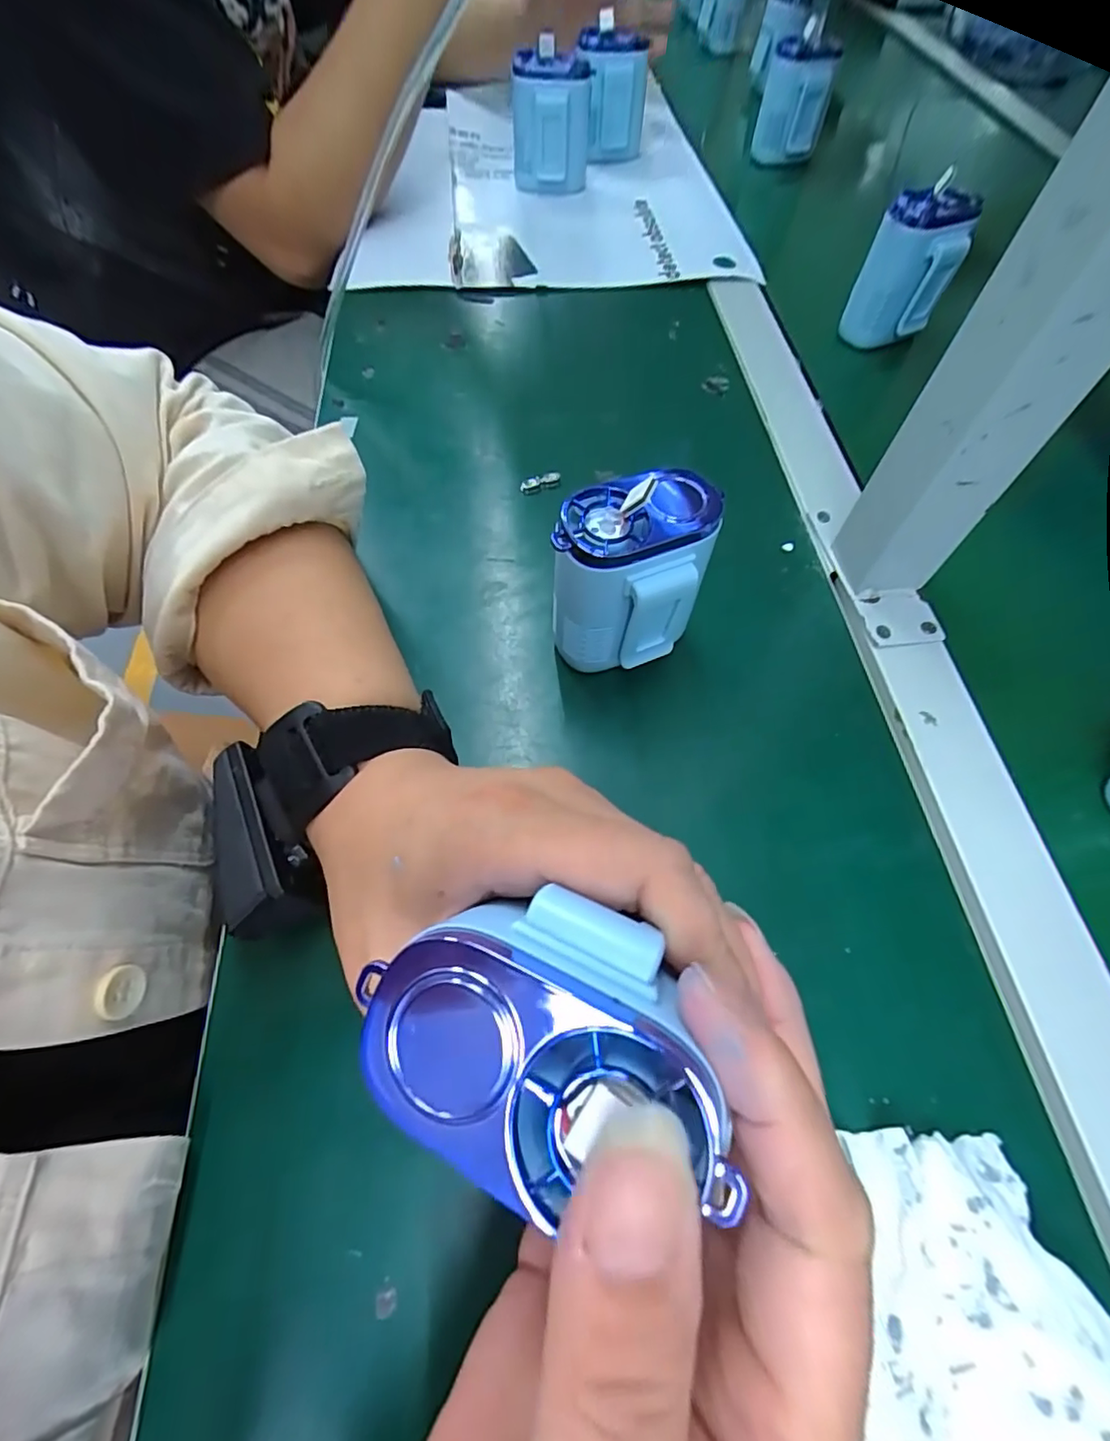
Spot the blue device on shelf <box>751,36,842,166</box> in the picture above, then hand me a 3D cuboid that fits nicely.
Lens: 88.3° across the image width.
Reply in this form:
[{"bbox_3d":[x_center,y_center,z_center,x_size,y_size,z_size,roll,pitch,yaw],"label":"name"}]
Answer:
[{"bbox_3d":[0.227,-0.586,0.546,0.061,0.078,0.035,16,63,9],"label":"blue device on shelf"}]

